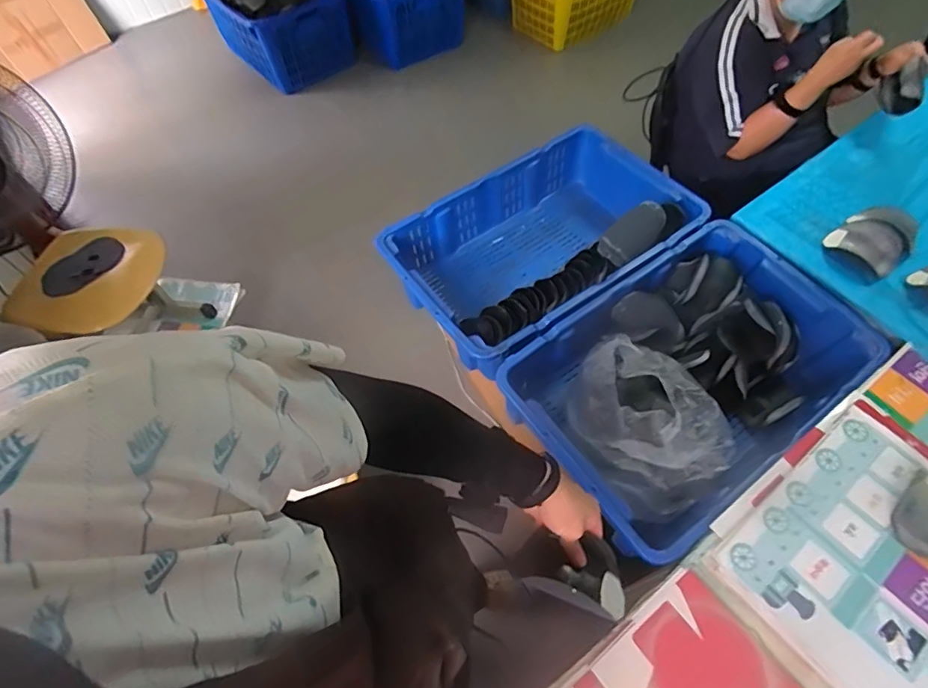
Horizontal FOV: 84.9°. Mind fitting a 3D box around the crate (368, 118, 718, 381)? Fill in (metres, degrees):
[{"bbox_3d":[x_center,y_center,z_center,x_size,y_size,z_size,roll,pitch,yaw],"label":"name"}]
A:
[{"bbox_3d":[0.188,-0.226,1.218,0.677,0.201,0.434,-34,63,-17],"label":"crate"}]

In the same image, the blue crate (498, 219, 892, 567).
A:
[{"bbox_3d":[0.442,0.063,1.024,0.664,0.206,0.428,-33,63,-16],"label":"blue crate"}]

